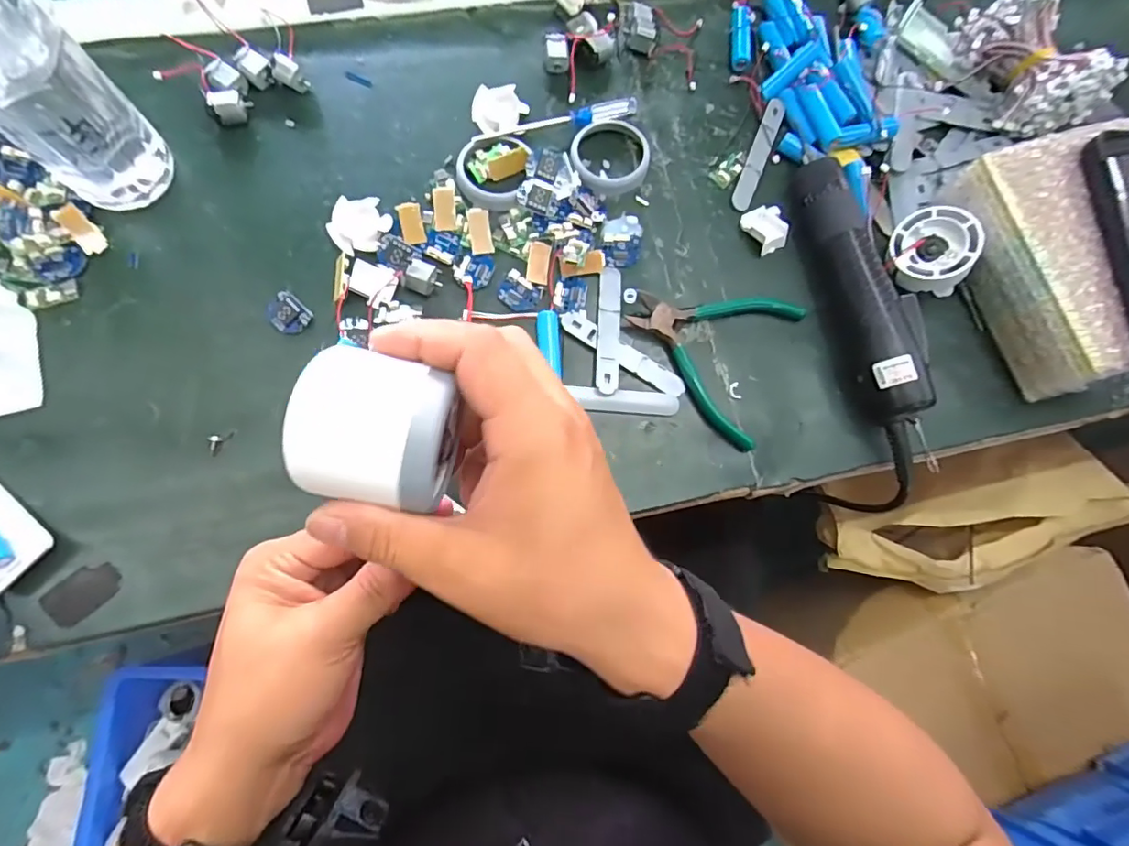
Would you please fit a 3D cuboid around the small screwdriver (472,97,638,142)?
[{"bbox_3d":[-0.005,-0.224,0.401,0.127,0.009,0.013,-17,80,-7],"label":"small screwdriver"}]

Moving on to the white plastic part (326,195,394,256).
[{"bbox_3d":[-0.141,-0.136,0.370,0.038,0.009,0.043,9,78,-2],"label":"white plastic part"}]

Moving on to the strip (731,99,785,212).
[{"bbox_3d":[0.148,-0.205,0.407,0.015,0.004,0.095,21,78,0],"label":"strip"}]

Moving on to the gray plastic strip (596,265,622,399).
[{"bbox_3d":[0.031,-0.065,0.366,0.015,0.008,0.091,5,78,-3],"label":"gray plastic strip"}]

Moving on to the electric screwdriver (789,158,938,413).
[{"bbox_3d":[0.205,-0.095,0.376,0.038,0.044,0.190,-12,79,-7],"label":"electric screwdriver"}]

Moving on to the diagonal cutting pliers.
[{"bbox_3d":[0.100,-0.058,0.367,0.109,0.016,0.115,28,78,2],"label":"diagonal cutting pliers"}]

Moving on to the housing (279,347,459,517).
[{"bbox_3d":[-0.071,0.004,0.210,0.055,0.050,0.052,1,82,-5],"label":"housing"}]

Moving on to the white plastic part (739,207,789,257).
[{"bbox_3d":[0.148,-0.144,0.395,0.028,0.013,0.035,-25,82,-9],"label":"white plastic part"}]

